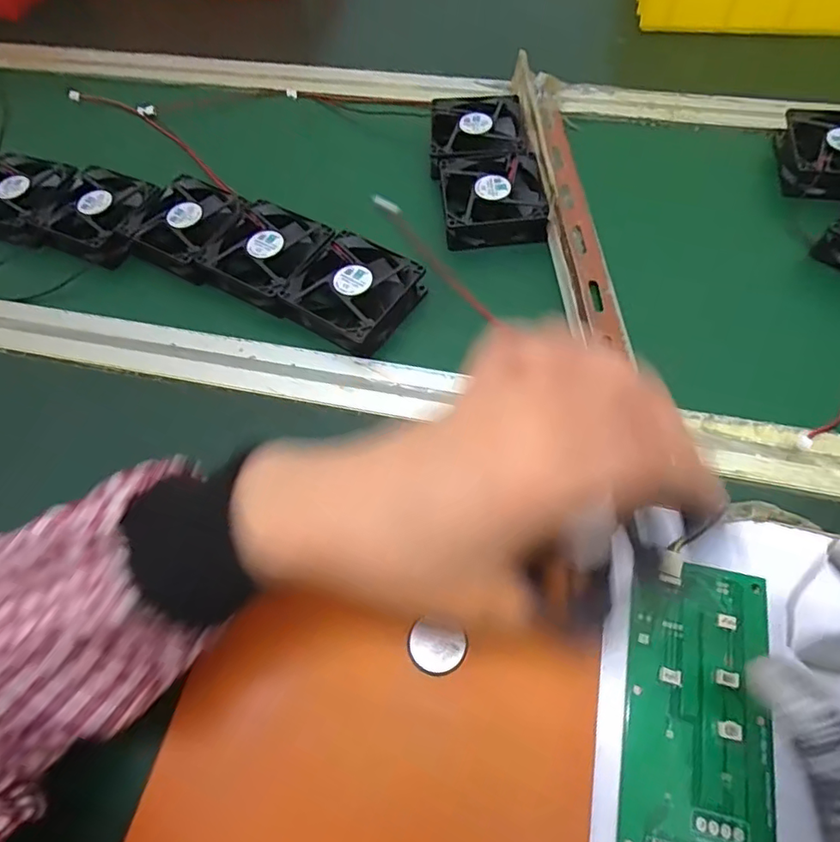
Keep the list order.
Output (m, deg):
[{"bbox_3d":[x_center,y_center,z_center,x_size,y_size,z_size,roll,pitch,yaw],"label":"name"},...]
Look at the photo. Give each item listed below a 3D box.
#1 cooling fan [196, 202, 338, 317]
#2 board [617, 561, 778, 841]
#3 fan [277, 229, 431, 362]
[{"bbox_3d":[-0.120,-0.131,0.437,0.084,0.030,0.080,27,62,20],"label":"cooling fan"},{"bbox_3d":[0.132,0.135,0.261,0.065,0.012,0.131,10,58,10],"label":"board"},{"bbox_3d":[-0.048,-0.097,0.414,0.079,0.029,0.080,30,63,21],"label":"fan"}]

